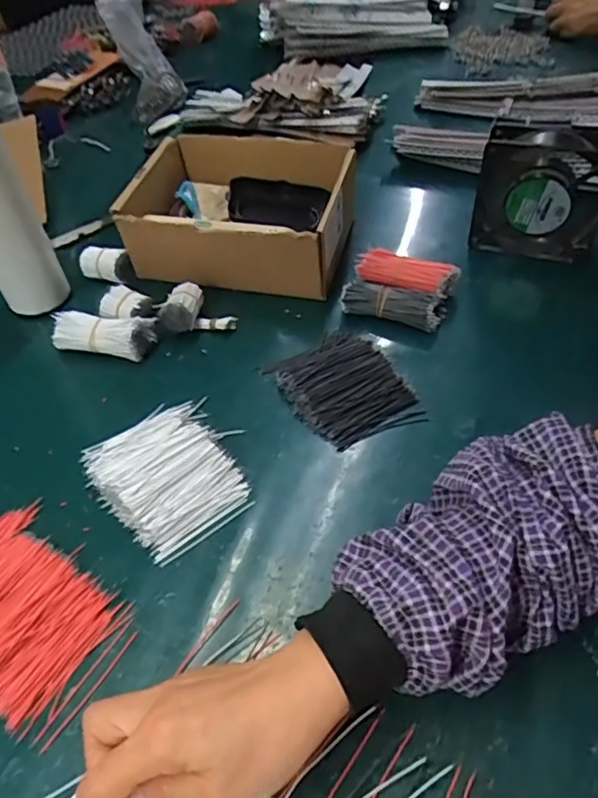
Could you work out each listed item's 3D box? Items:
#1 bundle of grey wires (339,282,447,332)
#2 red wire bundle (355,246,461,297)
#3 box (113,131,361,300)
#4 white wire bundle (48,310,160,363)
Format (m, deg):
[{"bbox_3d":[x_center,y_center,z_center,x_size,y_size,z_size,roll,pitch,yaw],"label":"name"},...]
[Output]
[{"bbox_3d":[0.091,-0.091,0.556,0.096,0.034,0.041,20,52,17],"label":"bundle of grey wires"},{"bbox_3d":[0.105,-0.124,0.569,0.098,0.032,0.031,18,53,18],"label":"red wire bundle"},{"bbox_3d":[-0.057,-0.200,0.619,0.214,0.098,0.176,12,50,11],"label":"box"},{"bbox_3d":[-0.187,-0.059,0.547,0.093,0.038,0.035,5,49,5],"label":"white wire bundle"}]

